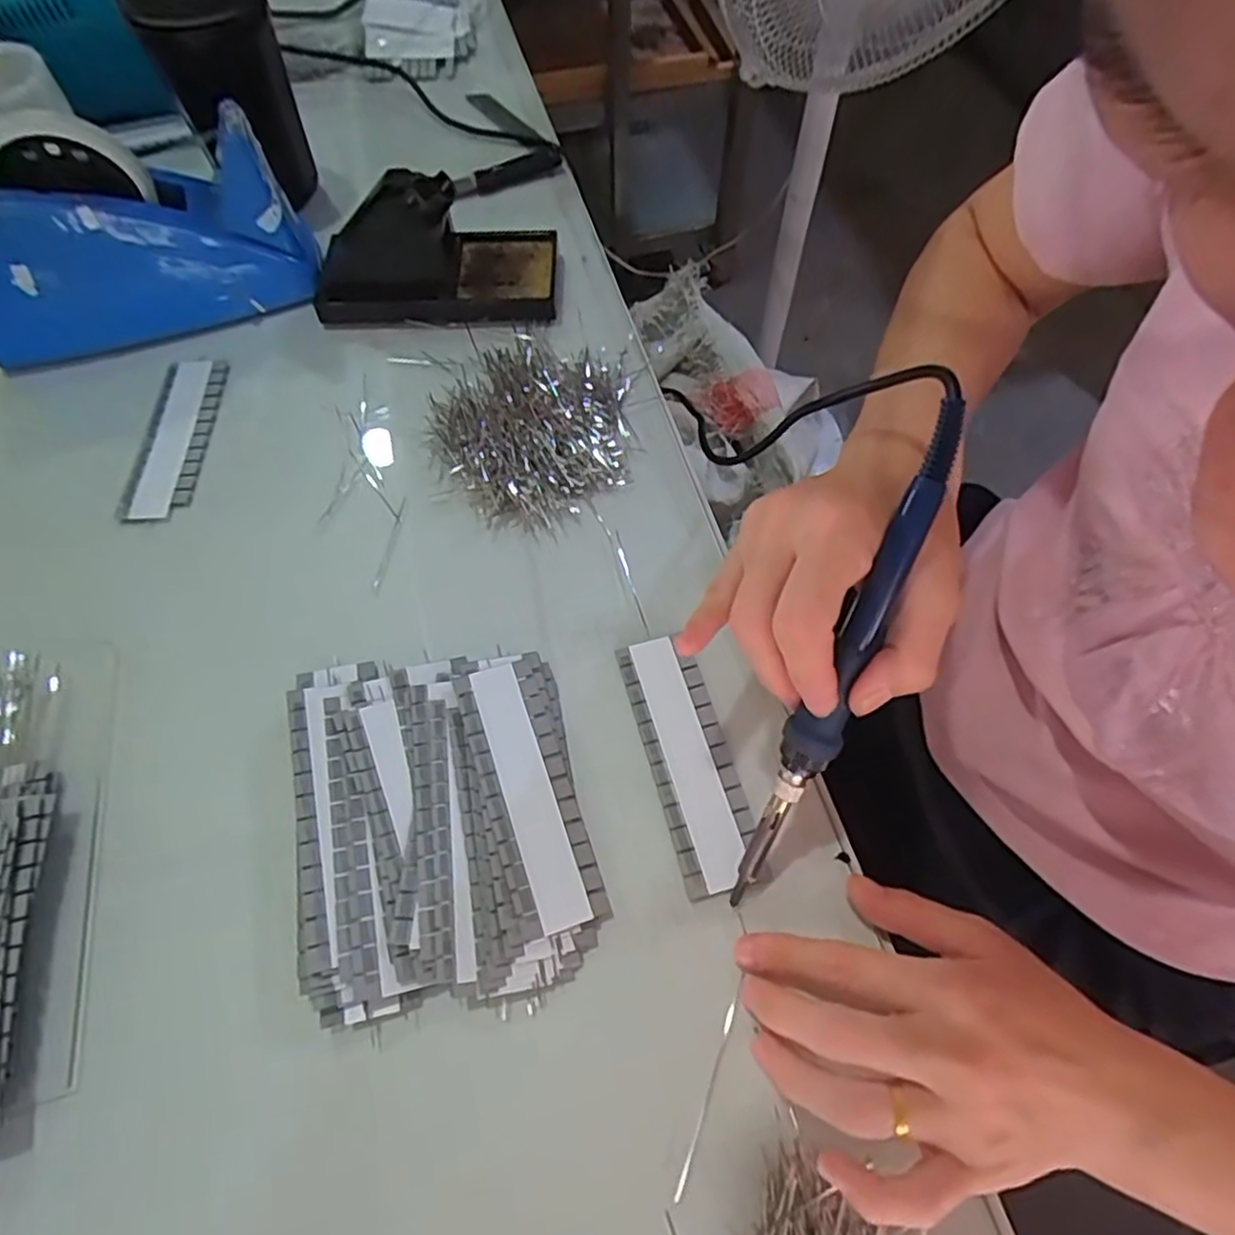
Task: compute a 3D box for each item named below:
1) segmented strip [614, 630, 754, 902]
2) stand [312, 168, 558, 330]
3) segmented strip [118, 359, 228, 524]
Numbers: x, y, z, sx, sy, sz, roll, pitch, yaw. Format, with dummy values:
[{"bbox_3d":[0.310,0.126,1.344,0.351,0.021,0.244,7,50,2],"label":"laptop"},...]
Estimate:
[{"bbox_3d":[0.034,0.066,0.353,0.038,0.004,0.124,-14,62,-7],"label":"segmented strip"},{"bbox_3d":[-0.122,-0.244,0.482,0.163,0.072,0.078,-9,61,-5],"label":"stand"},{"bbox_3d":[-0.270,-0.111,0.448,0.040,0.004,0.125,0,61,0],"label":"segmented strip"}]

